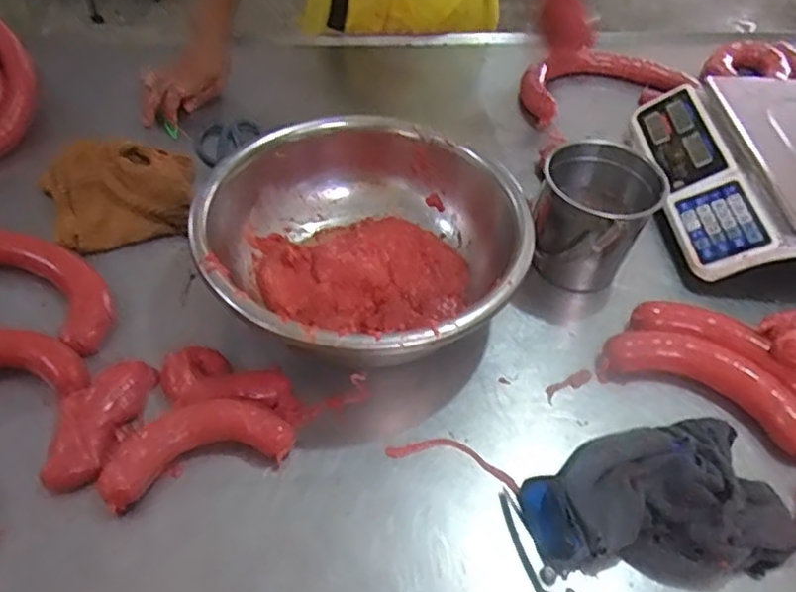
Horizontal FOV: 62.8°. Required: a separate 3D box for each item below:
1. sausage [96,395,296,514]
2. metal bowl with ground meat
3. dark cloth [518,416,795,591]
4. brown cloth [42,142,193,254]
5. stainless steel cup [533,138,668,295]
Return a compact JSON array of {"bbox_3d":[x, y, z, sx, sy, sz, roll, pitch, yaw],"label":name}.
[{"bbox_3d":[-0.188,0.137,0.610,0.169,0.032,0.074,-15,53,-16],"label":"sausage"},{"bbox_3d":[-0.039,-0.051,0.727,0.334,0.130,0.320,2,51,-2],"label":"metal bowl with ground meat"},{"bbox_3d":[0.236,0.186,0.582,0.226,0.052,0.143,-13,53,-14],"label":"dark cloth"},{"bbox_3d":[-0.360,-0.158,0.842,0.163,0.071,0.193,-18,54,-18],"label":"brown cloth"},{"bbox_3d":[0.221,-0.090,0.766,0.124,0.145,0.109,34,56,22],"label":"stainless steel cup"}]

